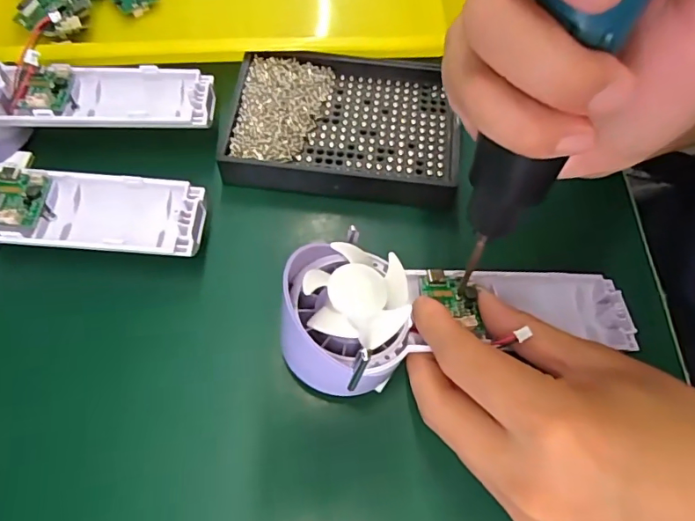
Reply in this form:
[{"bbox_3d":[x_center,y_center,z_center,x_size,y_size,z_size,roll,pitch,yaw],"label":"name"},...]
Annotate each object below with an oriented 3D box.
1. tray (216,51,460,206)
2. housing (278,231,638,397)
[{"bbox_3d":[-0.003,-0.082,0.299,0.133,0.021,0.093,3,65,0],"label":"tray"},{"bbox_3d":[0.055,0.026,0.243,0.168,0.045,0.063,-1,64,-20],"label":"housing"}]

